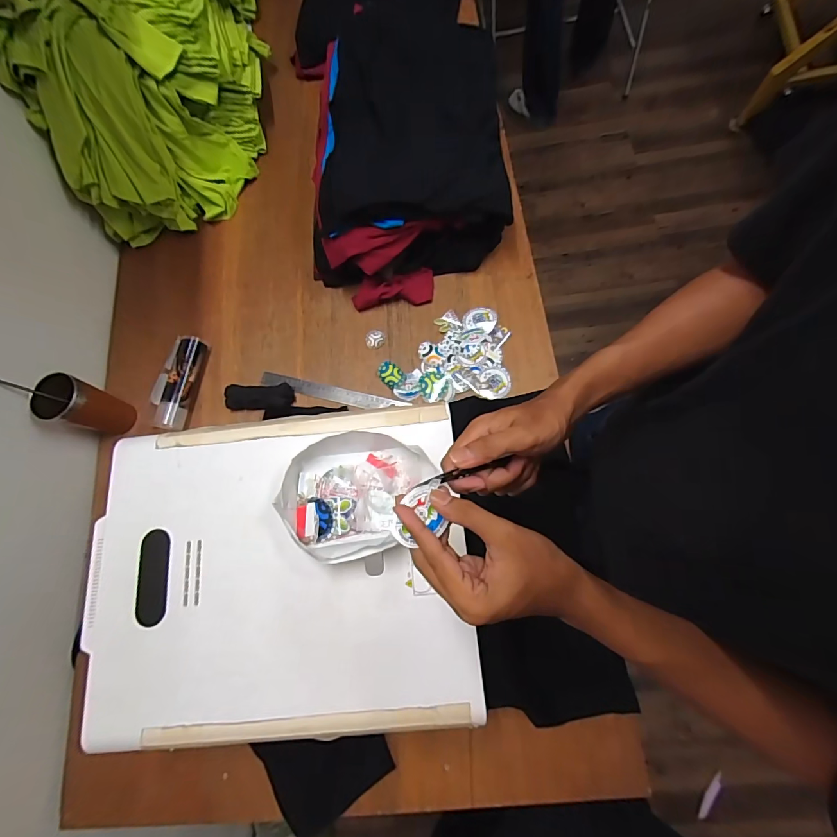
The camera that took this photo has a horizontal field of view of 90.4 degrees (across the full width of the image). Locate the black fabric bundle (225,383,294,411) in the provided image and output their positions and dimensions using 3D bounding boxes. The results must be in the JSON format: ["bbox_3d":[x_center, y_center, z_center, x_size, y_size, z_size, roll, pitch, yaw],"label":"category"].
[{"bbox_3d":[-0.302,-0.042,0.788,0.128,0.025,0.048,1,75,0],"label":"black fabric bundle"}]

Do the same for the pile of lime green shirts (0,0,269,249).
[{"bbox_3d":[-0.551,-0.843,0.856,0.379,0.339,0.820,-2,75,-1],"label":"pile of lime green shirts"}]

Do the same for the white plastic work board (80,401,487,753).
[{"bbox_3d":[-0.193,0.193,0.554,0.497,0.013,0.399,-7,75,3],"label":"white plastic work board"}]

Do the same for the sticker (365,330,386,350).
[{"bbox_3d":[-0.084,-0.153,0.810,0.041,0.004,0.038,-3,83,13],"label":"sticker"}]

